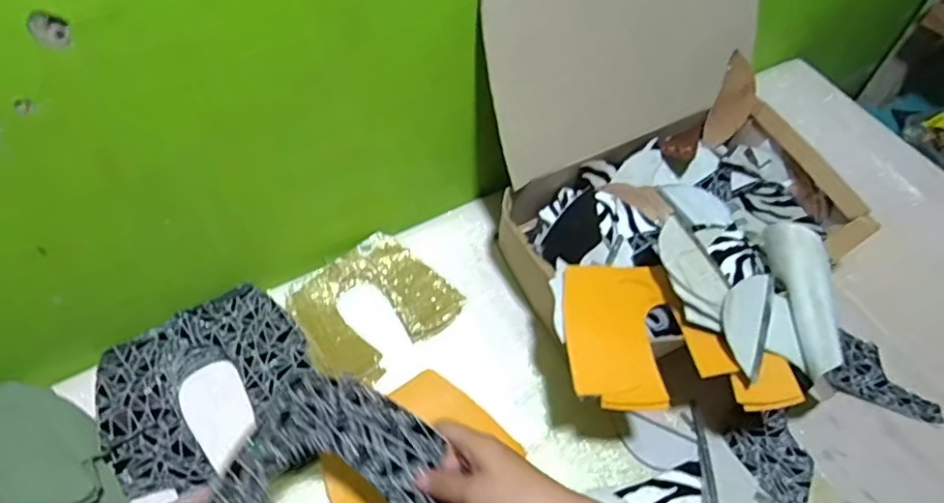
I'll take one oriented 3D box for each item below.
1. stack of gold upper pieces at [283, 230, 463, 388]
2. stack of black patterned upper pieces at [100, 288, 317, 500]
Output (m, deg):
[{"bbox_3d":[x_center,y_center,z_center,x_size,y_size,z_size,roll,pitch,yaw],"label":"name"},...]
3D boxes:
[{"bbox_3d":[-0.106,0.054,0.626,0.159,0.023,0.132,-33,63,-23],"label":"stack of gold upper pieces"},{"bbox_3d":[-0.249,0.124,0.564,0.182,0.027,0.149,-28,62,-21],"label":"stack of black patterned upper pieces"}]

